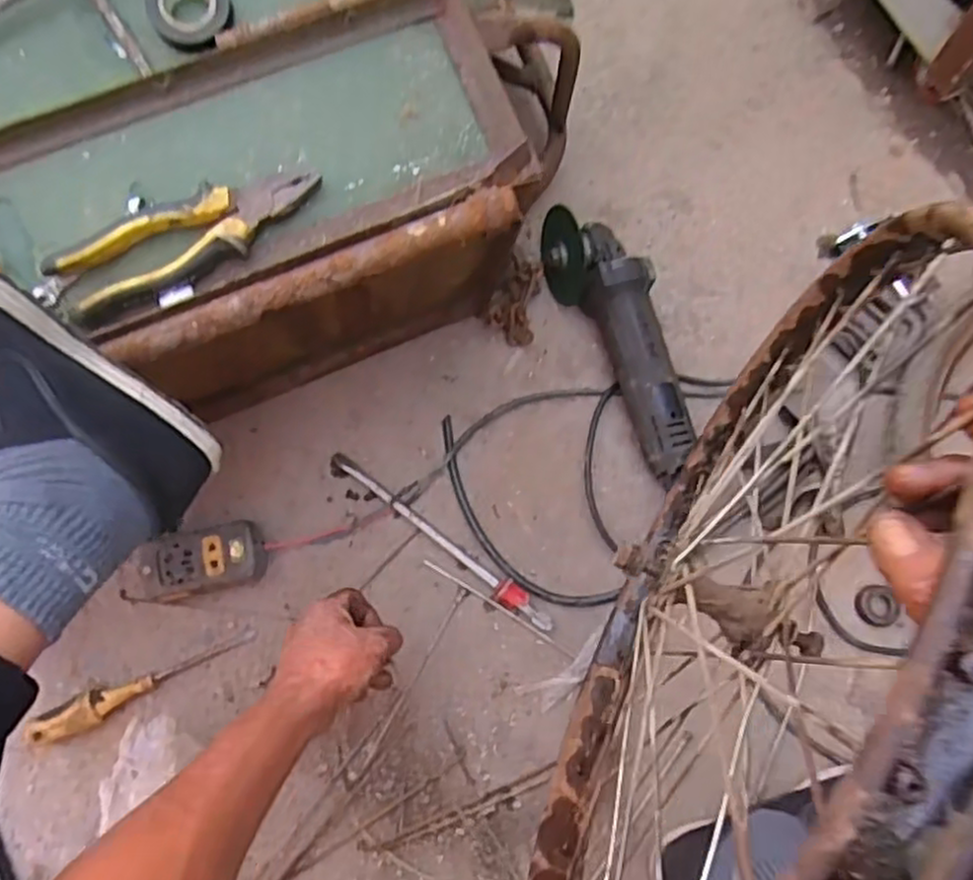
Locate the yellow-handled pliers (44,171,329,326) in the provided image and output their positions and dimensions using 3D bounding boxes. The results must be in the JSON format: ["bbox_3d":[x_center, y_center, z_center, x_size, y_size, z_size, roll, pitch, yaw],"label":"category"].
[{"bbox_3d":[-0.208,-0.145,0.510,0.187,0.016,0.052,-28,77,-5],"label":"yellow-handled pliers"}]

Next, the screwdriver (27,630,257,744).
[{"bbox_3d":[-0.323,0.230,0.694,0.202,0.033,0.029,-25,76,-7],"label":"screwdriver"}]

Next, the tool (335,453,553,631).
[{"bbox_3d":[-0.048,0.102,0.735,0.273,0.016,0.023,36,77,9],"label":"tool"}]

